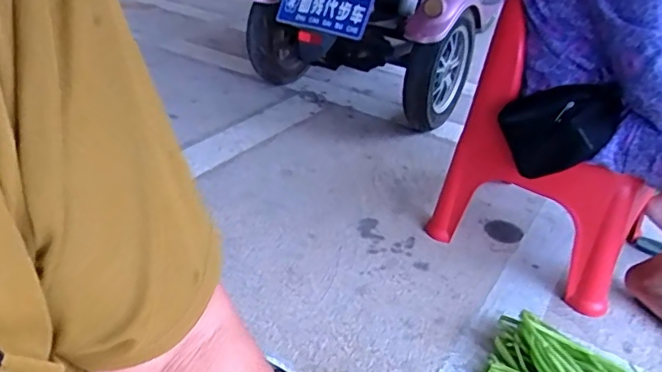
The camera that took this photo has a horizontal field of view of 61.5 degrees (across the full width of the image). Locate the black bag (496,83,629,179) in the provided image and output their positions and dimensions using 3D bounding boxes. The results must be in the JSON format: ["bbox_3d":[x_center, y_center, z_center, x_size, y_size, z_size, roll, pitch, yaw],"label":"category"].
[{"bbox_3d":[0.429,-0.103,1.039,0.206,0.153,0.074,-3,26,46],"label":"black bag"}]

